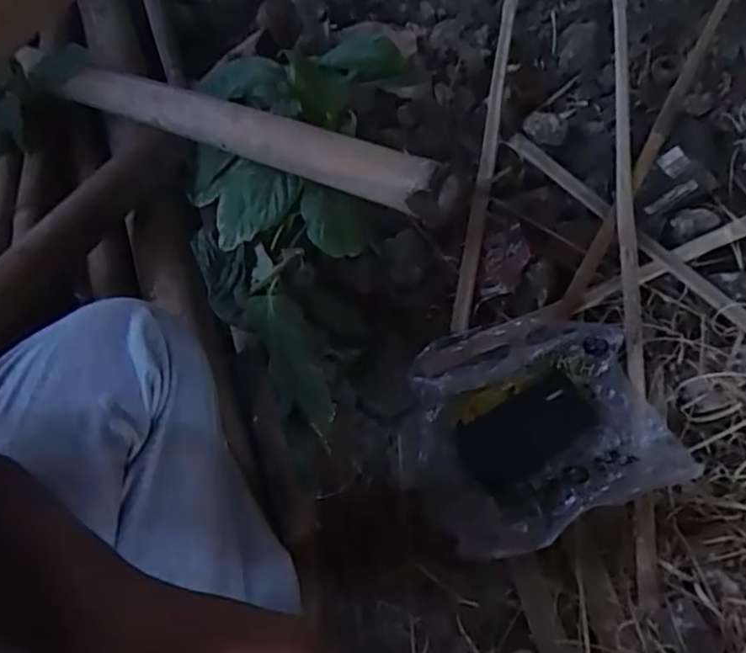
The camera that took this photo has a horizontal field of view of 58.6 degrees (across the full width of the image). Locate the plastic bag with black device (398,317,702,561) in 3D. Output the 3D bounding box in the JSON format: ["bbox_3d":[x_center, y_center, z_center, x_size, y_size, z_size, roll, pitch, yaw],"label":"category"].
[{"bbox_3d":[0.179,0.108,0.764,0.298,0.051,0.253,-19,63,-11],"label":"plastic bag with black device"}]

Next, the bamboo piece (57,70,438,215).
[{"bbox_3d":[-0.161,-0.219,0.737,0.547,0.053,0.044,23,62,28],"label":"bamboo piece"}]

